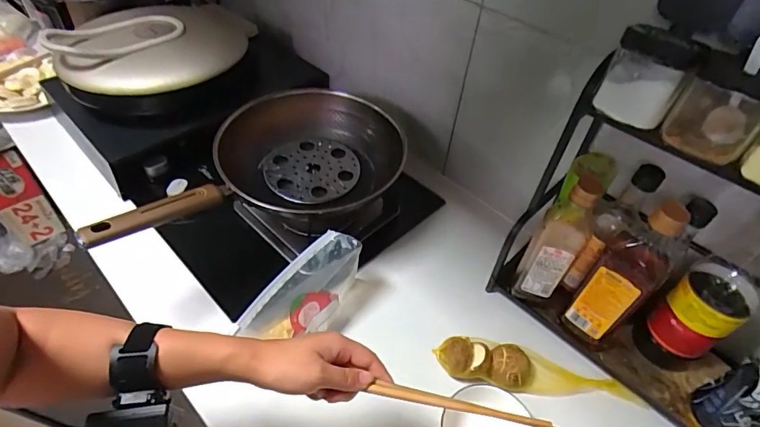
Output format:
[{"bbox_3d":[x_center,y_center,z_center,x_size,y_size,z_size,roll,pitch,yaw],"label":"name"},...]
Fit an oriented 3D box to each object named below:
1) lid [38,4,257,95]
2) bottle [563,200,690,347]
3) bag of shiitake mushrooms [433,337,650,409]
[{"bbox_3d":[-0.433,-0.328,0.839,0.324,0.070,0.294,3,46,-2],"label":"lid"},{"bbox_3d":[0.323,0.088,0.576,0.075,0.269,0.078,-26,54,-26],"label":"bottle"},{"bbox_3d":[0.221,0.219,0.607,0.283,0.040,0.070,4,46,-1],"label":"bag of shiitake mushrooms"}]

